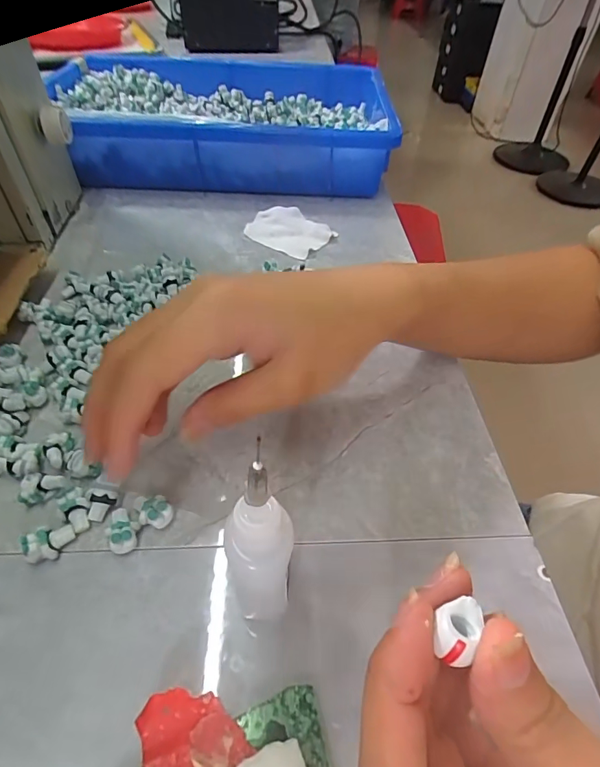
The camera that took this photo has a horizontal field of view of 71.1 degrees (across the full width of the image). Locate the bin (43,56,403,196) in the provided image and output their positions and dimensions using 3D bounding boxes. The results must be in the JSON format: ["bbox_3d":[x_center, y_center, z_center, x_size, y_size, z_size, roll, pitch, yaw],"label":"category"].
[{"bbox_3d":[-0.083,-0.278,0.444,0.330,0.063,0.227,1,49,-1],"label":"bin"}]

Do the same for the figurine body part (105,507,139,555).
[{"bbox_3d":[-0.076,0.062,0.181,0.011,0.012,0.020,-9,50,-10],"label":"figurine body part"}]

